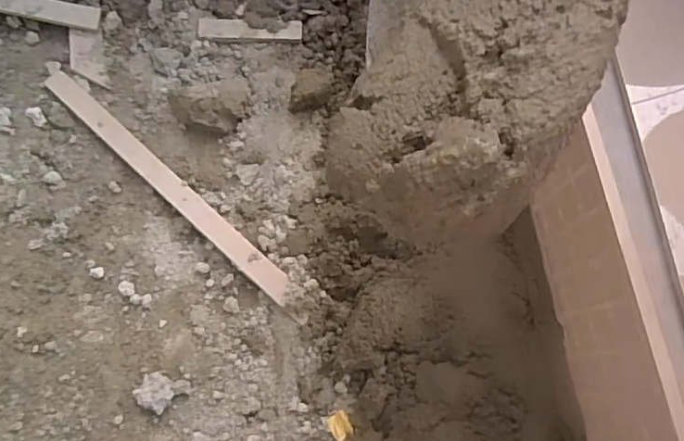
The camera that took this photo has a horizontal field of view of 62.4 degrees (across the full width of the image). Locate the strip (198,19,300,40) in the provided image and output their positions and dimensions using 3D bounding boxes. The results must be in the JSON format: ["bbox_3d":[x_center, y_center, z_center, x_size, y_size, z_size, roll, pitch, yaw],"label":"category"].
[{"bbox_3d":[-0.079,-0.167,0.483,0.087,0.005,0.019,-1,75,-3],"label":"strip"}]

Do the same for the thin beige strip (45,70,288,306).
[{"bbox_3d":[-0.140,-0.032,0.444,0.263,0.004,0.021,42,77,8],"label":"thin beige strip"}]

